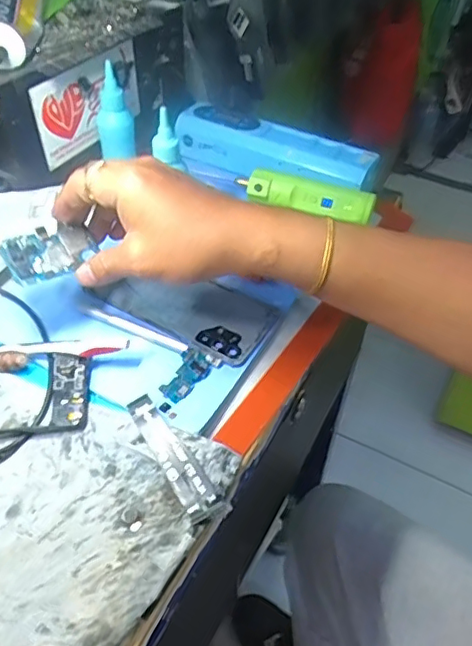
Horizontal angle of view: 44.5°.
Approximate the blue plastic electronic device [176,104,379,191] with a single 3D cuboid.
[{"bbox_3d":[0.034,-0.174,0.581,0.205,0.038,0.054,24,50,19],"label":"blue plastic electronic device"}]

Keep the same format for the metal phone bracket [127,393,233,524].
[{"bbox_3d":[-0.042,0.086,0.371,0.022,0.010,0.098,-27,53,-25],"label":"metal phone bracket"}]

